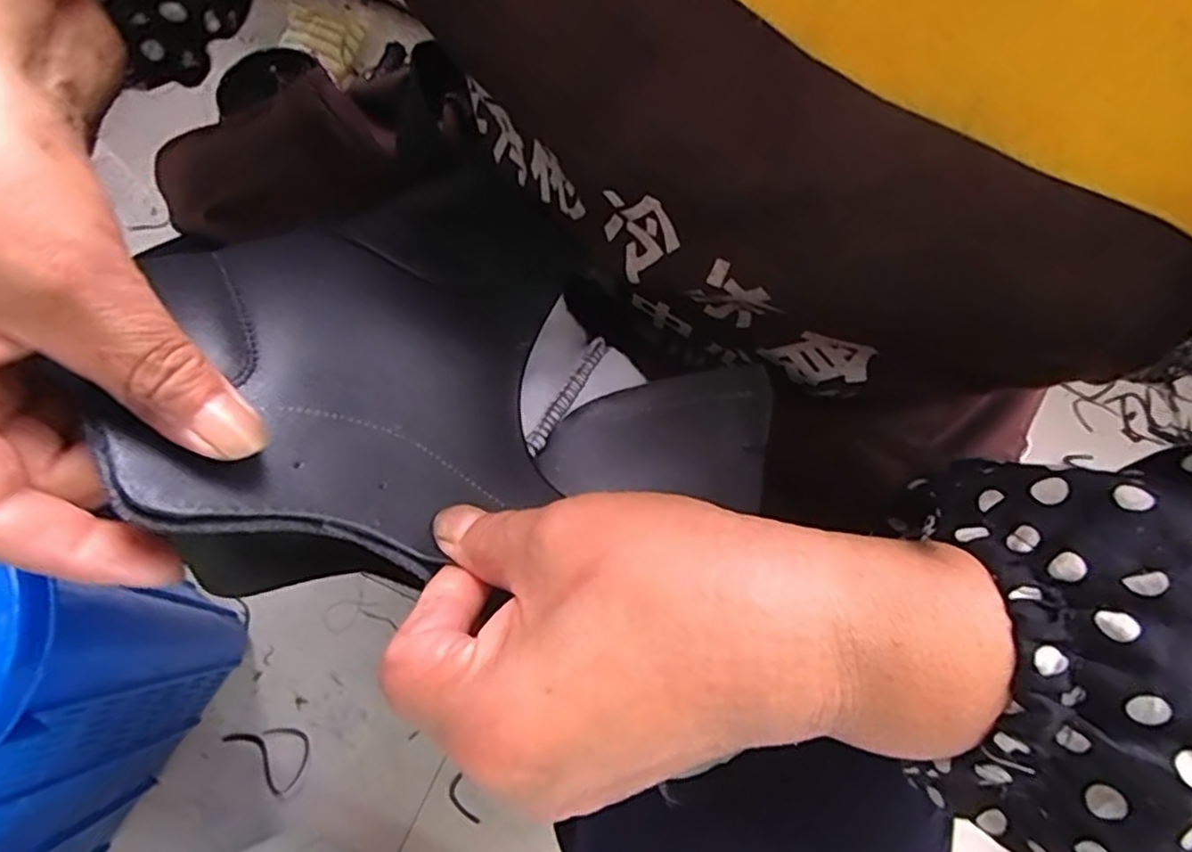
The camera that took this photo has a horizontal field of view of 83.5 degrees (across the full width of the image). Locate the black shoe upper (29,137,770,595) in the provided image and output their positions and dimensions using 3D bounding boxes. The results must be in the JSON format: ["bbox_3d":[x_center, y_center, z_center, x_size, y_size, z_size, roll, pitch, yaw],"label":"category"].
[{"bbox_3d":[-0.050,-0.013,0.226,0.182,0.080,0.188,53,48,0],"label":"black shoe upper"}]

